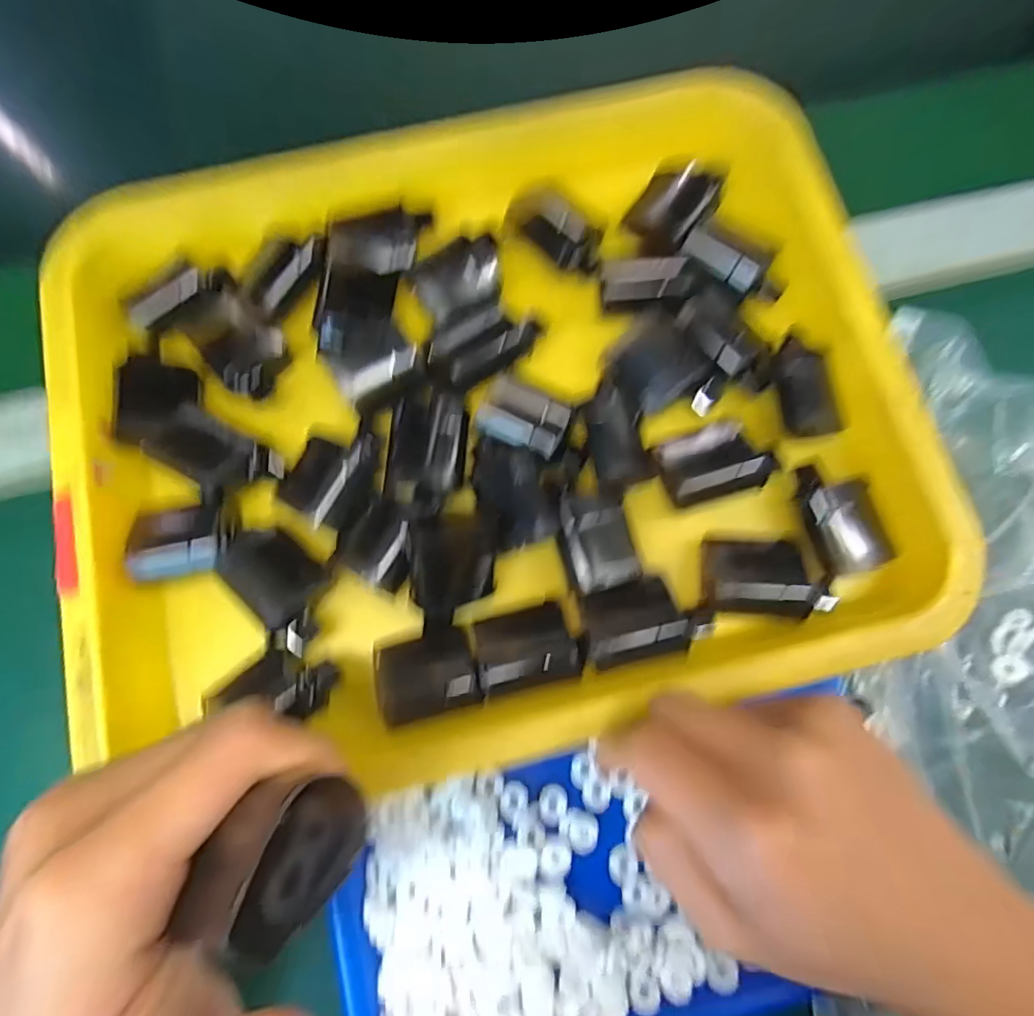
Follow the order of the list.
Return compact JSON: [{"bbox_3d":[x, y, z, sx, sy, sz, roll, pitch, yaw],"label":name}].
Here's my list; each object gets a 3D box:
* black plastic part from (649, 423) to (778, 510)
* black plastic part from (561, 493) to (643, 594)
[{"bbox_3d":[0.094,-0.023,0.256,0.052,0.013,0.033,-13,79,-2],"label":"black plastic part"},{"bbox_3d":[0.037,0.015,0.248,0.032,0.013,0.043,-14,80,-3],"label":"black plastic part"}]

